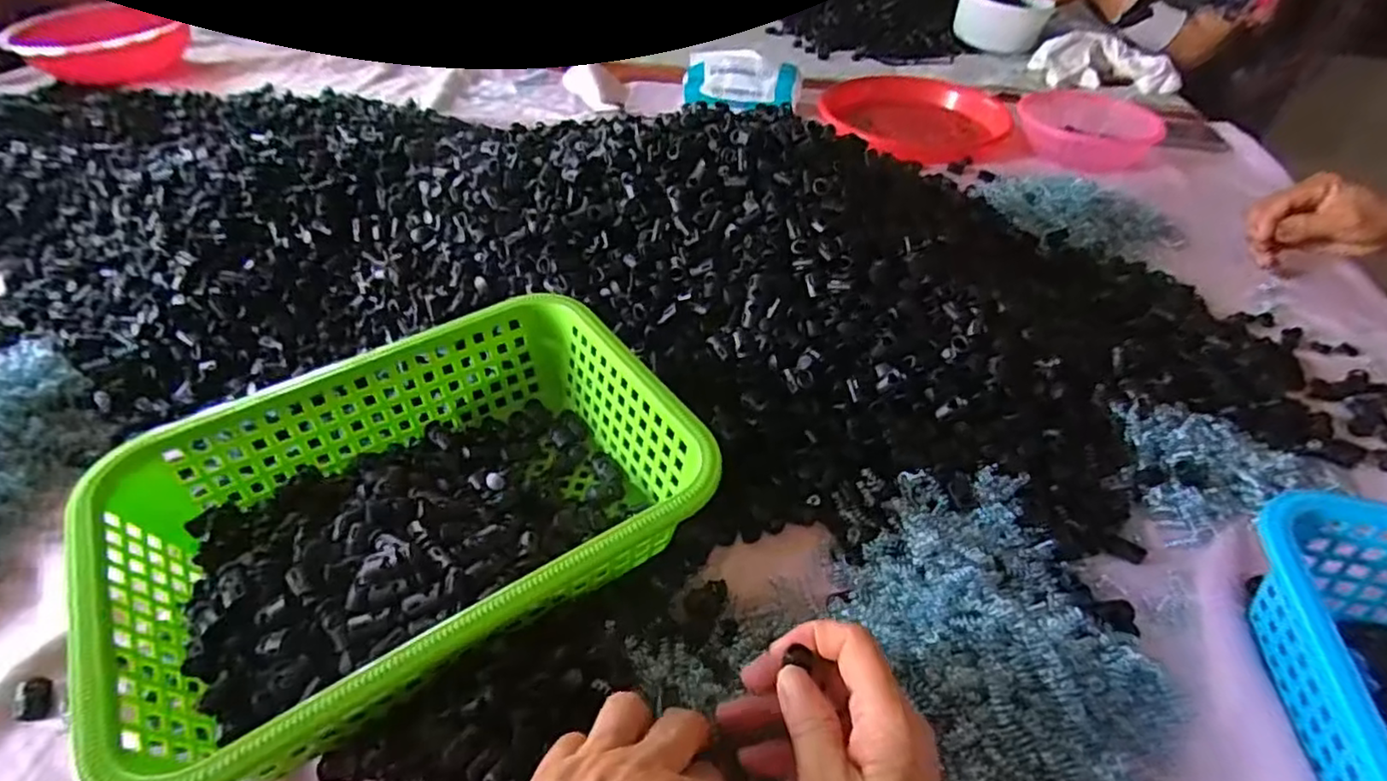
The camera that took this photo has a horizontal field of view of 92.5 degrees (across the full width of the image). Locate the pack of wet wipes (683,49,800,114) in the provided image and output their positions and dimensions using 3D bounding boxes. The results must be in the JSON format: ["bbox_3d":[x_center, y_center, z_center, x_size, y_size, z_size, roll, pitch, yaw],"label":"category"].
[{"bbox_3d":[0.068,-0.434,0.934,0.162,0.057,0.079,10,45,9],"label":"pack of wet wipes"}]

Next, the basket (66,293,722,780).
[{"bbox_3d":[-0.154,0.071,0.386,0.290,0.084,0.211,-26,50,-25],"label":"basket"}]

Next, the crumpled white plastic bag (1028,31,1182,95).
[{"bbox_3d":[0.655,-0.517,1.054,0.220,0.053,0.102,14,46,14],"label":"crumpled white plastic bag"}]

